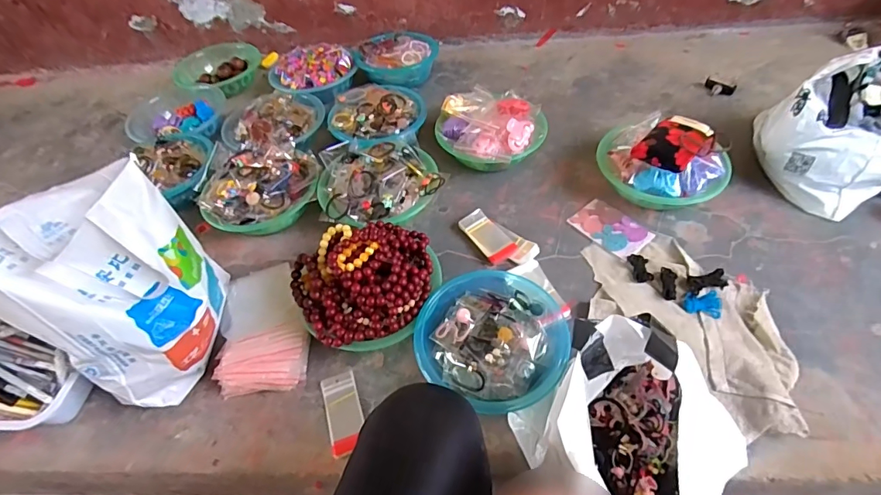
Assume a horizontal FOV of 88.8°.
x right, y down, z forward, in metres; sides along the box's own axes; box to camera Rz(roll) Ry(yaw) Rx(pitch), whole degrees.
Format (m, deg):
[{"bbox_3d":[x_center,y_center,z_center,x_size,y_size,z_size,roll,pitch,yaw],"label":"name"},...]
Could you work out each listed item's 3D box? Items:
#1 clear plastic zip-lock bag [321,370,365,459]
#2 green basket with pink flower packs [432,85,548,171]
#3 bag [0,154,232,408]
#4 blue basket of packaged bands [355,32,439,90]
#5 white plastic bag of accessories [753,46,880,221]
[{"bbox_3d":[-0.147,0.252,0.683,0.052,0.012,0.118,-14,57,-10],"label":"clear plastic zip-lock bag"},{"bbox_3d":[0.112,-0.256,0.996,0.226,0.112,0.218,-3,51,4],"label":"green basket with pink flower packs"},{"bbox_3d":[-0.459,0.076,0.662,0.231,0.320,0.171,-33,55,-19],"label":"bag"},{"bbox_3d":[-0.113,-0.508,1.234,0.210,0.082,0.196,-8,51,0],"label":"blue basket of packaged bands"},{"bbox_3d":[0.795,-0.254,0.875,0.334,0.201,0.252,-27,53,-16],"label":"white plastic bag of accessories"}]

